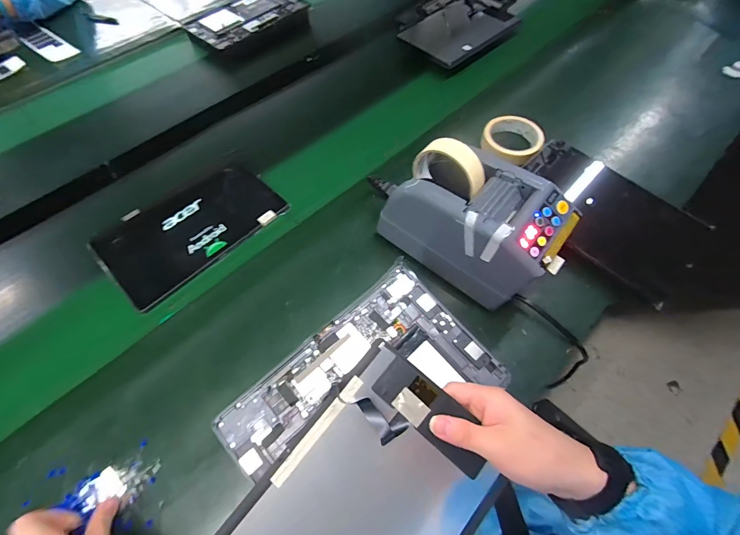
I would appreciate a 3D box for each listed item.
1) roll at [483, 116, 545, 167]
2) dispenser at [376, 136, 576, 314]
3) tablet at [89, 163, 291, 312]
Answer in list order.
[{"bbox_3d":[0.243,-0.216,0.612,0.098,0.027,0.097,0,62,0],"label":"roll"},{"bbox_3d":[0.129,-0.060,0.448,0.213,0.158,0.118,36,67,19],"label":"dispenser"},{"bbox_3d":[-0.272,-0.066,0.545,0.252,0.010,0.160,-41,69,-19],"label":"tablet"}]

